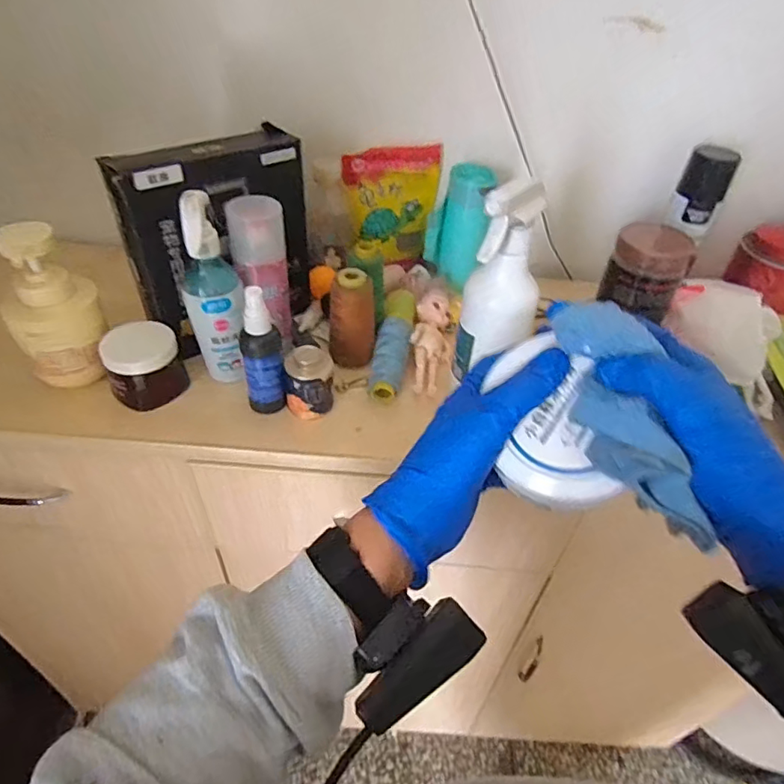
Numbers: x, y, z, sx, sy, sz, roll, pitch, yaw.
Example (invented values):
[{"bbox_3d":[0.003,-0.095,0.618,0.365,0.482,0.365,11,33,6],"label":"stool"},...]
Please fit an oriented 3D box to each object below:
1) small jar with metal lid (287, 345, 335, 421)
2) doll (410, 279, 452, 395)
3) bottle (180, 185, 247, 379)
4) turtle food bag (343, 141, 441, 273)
[{"bbox_3d":[-0.080,-0.009,0.527,0.047,0.065,0.039,-3,44,-8],"label":"small jar with metal lid"},{"bbox_3d":[0.046,-0.069,0.611,0.044,0.029,0.158,8,61,3],"label":"doll"},{"bbox_3d":[-0.170,-0.094,0.510,0.054,0.184,0.046,-10,46,-15],"label":"bottle"},{"bbox_3d":[0.000,-0.236,0.691,0.122,0.137,0.040,-7,45,-12],"label":"turtle food bag"}]

